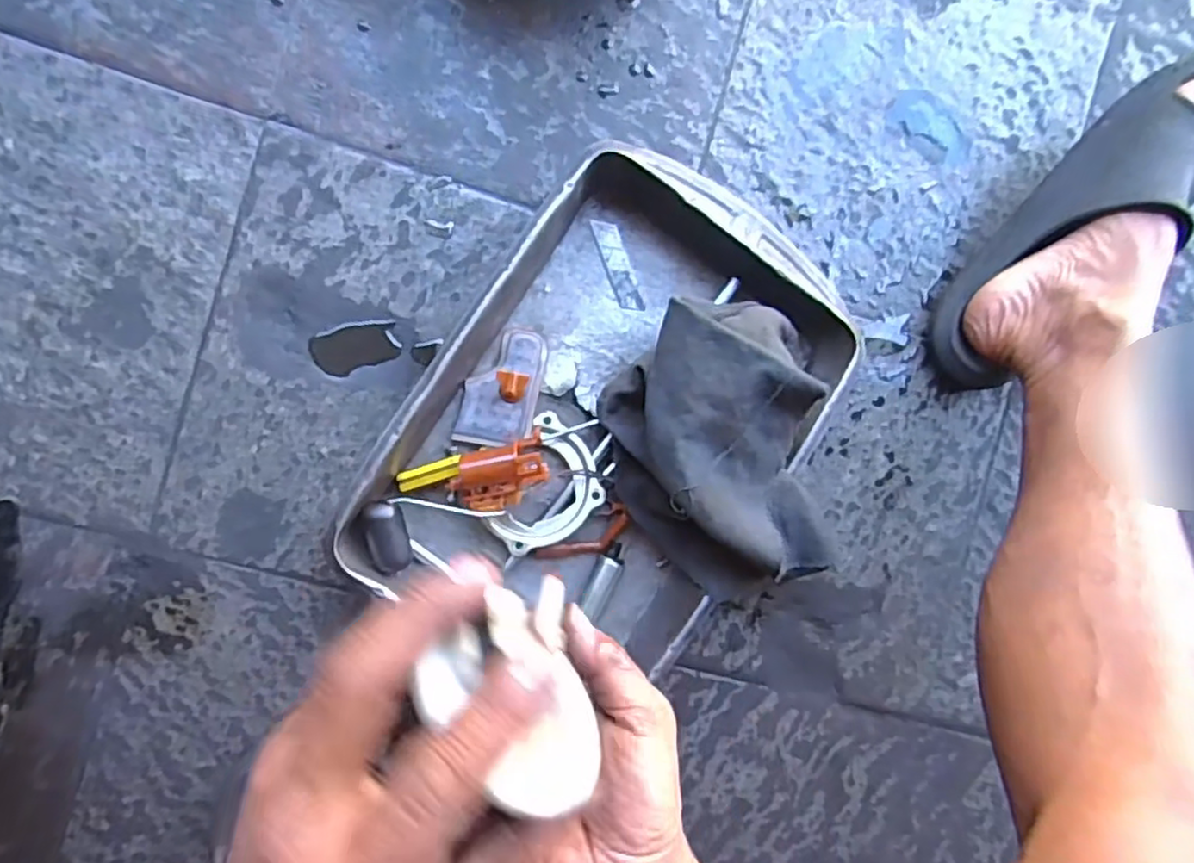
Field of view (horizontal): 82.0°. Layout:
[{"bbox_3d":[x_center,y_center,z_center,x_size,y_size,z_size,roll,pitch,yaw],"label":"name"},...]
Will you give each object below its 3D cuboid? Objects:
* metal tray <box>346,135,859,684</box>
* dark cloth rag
[{"bbox_3d":[0.014,-0.006,0.488,0.238,0.050,0.335,33,87,-9],"label":"metal tray"},{"bbox_3d":[0.087,0.019,0.471,0.148,0.100,0.209,-8,93,-8],"label":"dark cloth rag"}]

